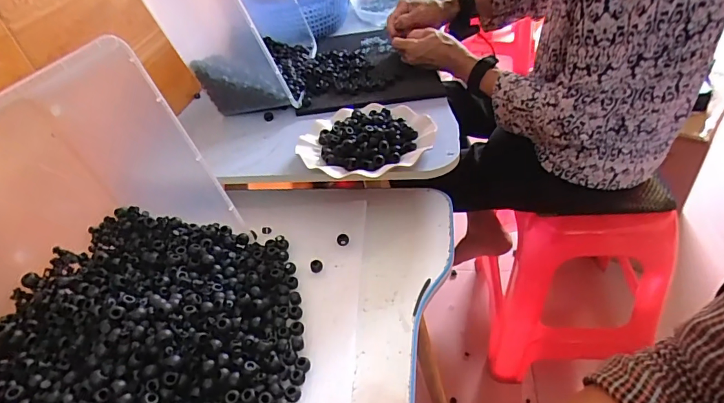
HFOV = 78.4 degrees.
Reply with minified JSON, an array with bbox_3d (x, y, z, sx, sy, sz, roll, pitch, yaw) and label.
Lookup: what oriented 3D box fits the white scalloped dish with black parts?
[{"bbox_3d":[0.006,-0.091,0.614,0.181,0.030,0.164,6,41,18],"label":"white scalloped dish with black parts"}]

